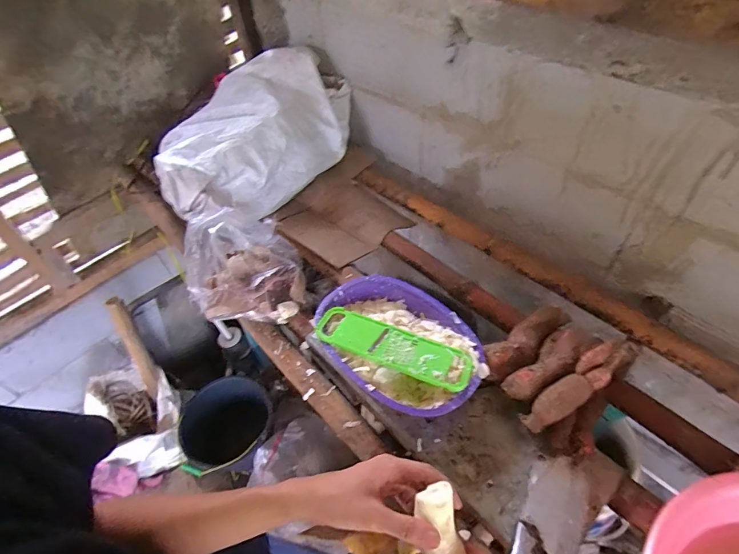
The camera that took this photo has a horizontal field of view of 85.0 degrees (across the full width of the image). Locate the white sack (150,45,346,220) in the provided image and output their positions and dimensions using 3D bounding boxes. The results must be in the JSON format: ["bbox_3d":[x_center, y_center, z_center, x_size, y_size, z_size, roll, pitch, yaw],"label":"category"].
[{"bbox_3d":[-0.313,-0.401,1.116,0.369,0.196,0.594,27,56,25],"label":"white sack"}]

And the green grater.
[{"bbox_3d":[0.040,0.116,0.683,0.265,0.019,0.080,16,52,18],"label":"green grater"}]

